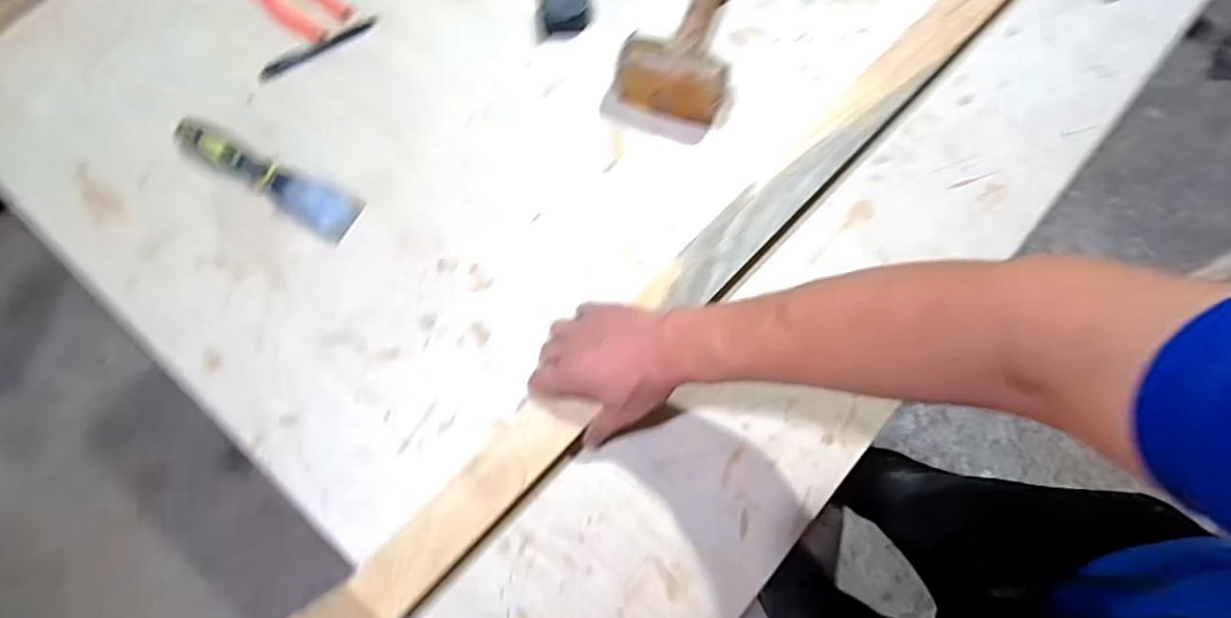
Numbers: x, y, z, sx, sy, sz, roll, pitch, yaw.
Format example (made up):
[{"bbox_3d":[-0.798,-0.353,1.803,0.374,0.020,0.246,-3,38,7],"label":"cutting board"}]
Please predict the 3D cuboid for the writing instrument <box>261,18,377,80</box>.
[{"bbox_3d":[-0.329,-0.291,0.592,0.136,0.009,0.014,-34,80,-7],"label":"writing instrument"}]

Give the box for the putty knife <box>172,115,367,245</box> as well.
[{"bbox_3d":[-0.359,-0.133,0.541,0.199,0.019,0.051,25,79,5],"label":"putty knife"}]

